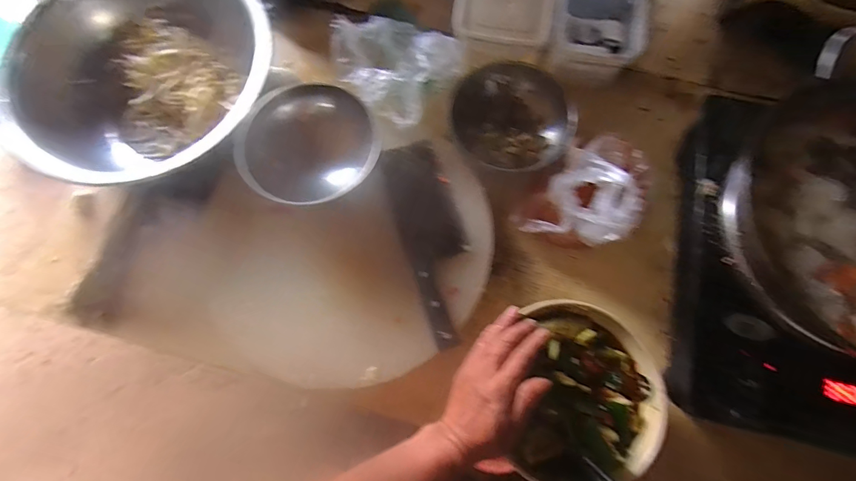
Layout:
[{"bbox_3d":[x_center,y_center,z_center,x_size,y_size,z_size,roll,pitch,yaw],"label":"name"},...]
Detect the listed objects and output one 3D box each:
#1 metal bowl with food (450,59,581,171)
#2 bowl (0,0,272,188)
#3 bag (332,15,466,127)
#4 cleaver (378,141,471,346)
[{"bbox_3d":[0.121,-0.175,0.589,0.149,0.056,0.158,0,74,1],"label":"metal bowl with food"},{"bbox_3d":[-0.397,-0.227,0.603,0.349,0.124,0.337,32,77,10],"label":"bowl"},{"bbox_3d":[-0.050,-0.263,0.602,0.176,0.051,0.155,38,78,11],"label":"bag"},{"bbox_3d":[0.009,0.002,0.539,0.078,0.014,0.262,-18,71,-2],"label":"cleaver"}]

